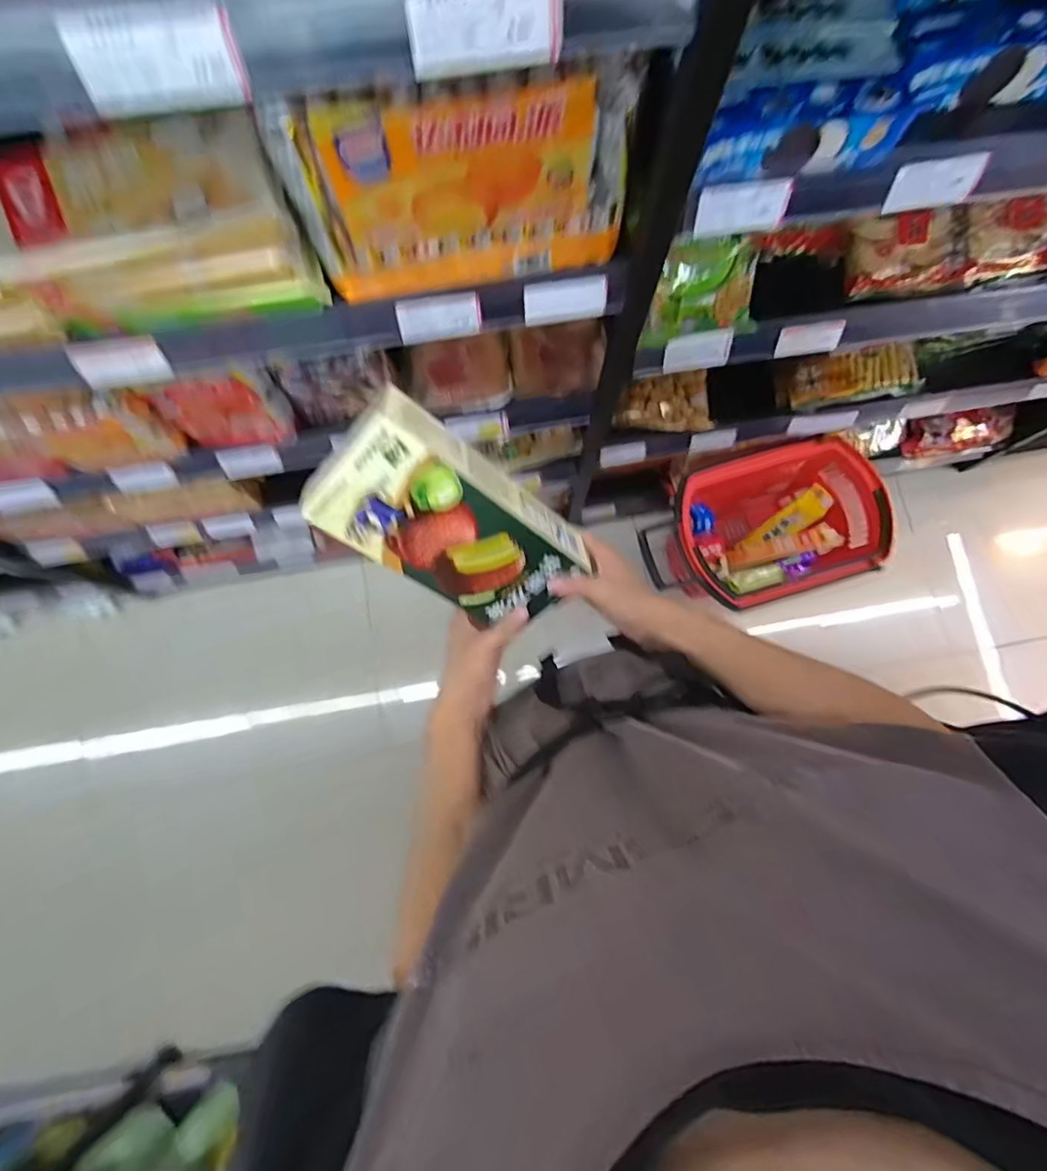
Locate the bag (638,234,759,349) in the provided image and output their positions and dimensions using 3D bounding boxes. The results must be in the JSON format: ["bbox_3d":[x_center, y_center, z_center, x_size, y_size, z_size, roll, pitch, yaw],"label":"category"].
[{"bbox_3d":[0.241,-0.407,0.731,0.151,0.132,0.050,-11,47,-3],"label":"bag"}]

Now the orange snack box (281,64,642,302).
[{"bbox_3d":[-0.051,-0.382,0.521,0.302,0.177,0.044,-9,80,-2],"label":"orange snack box"}]

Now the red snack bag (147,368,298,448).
[{"bbox_3d":[-0.442,-0.258,0.790,0.173,0.156,0.043,-11,80,-2],"label":"red snack bag"}]

